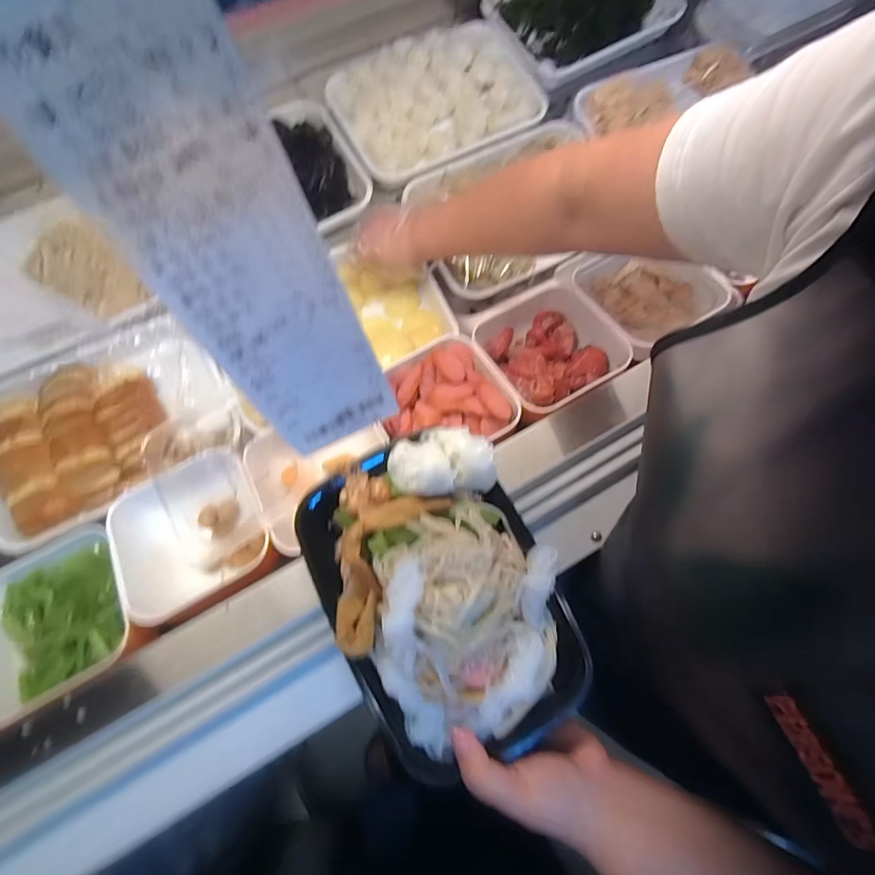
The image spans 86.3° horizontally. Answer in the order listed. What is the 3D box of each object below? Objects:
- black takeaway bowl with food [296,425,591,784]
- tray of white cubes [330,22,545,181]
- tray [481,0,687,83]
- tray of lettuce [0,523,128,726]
[{"bbox_3d":[0.002,0.097,0.297,0.141,0.057,0.200,-28,77,-7],"label":"black takeaway bowl with food"},{"bbox_3d":[0.005,-0.503,0.683,0.301,0.048,0.204,-24,77,-7],"label":"tray of white cubes"},{"bbox_3d":[0.227,-0.677,0.740,0.283,0.040,0.196,-31,78,-8],"label":"tray"},{"bbox_3d":[-0.391,0.179,0.475,0.145,0.075,0.148,-29,78,-8],"label":"tray of lettuce"}]

